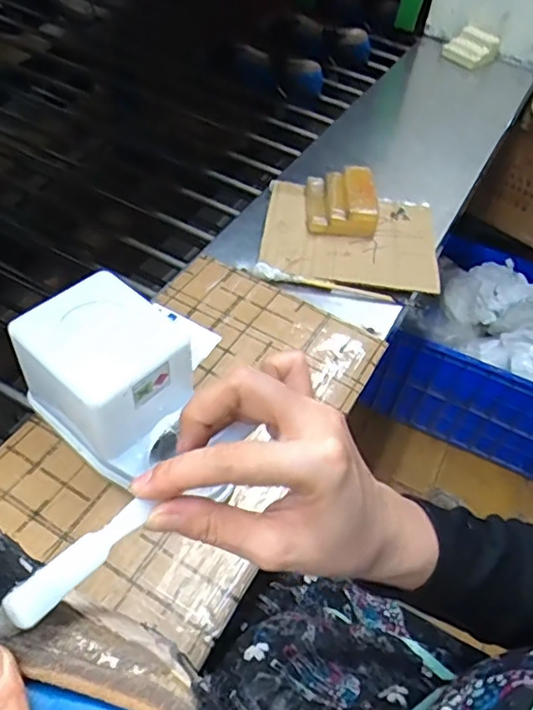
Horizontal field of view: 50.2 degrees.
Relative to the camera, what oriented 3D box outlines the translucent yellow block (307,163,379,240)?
[{"bbox_3d":[0.092,-0.193,0.702,0.083,0.043,0.102,3,50,-3],"label":"translucent yellow block"}]

